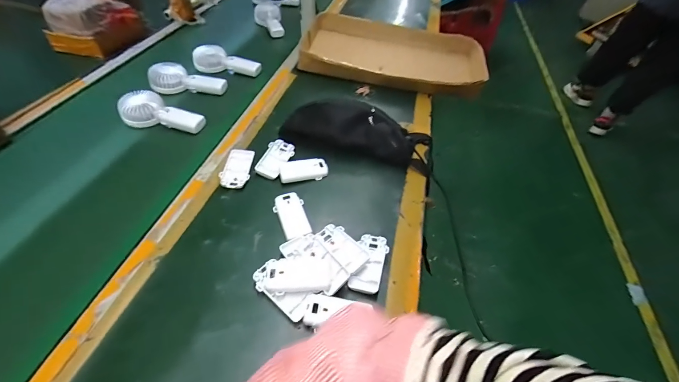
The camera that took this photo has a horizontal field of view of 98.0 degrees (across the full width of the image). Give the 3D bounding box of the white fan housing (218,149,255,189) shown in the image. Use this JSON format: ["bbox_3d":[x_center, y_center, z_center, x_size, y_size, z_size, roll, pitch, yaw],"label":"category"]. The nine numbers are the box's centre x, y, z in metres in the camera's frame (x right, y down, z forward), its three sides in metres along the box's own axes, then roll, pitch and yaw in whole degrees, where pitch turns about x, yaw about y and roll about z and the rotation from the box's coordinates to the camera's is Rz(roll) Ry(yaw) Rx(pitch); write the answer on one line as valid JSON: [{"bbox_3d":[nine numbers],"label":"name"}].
[{"bbox_3d":[-0.193,-0.046,0.560,0.048,0.013,0.097,2,49,-2],"label":"white fan housing"}]

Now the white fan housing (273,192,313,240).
[{"bbox_3d":[-0.082,0.040,0.504,0.050,0.018,0.088,-12,51,-13],"label":"white fan housing"}]

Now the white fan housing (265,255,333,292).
[{"bbox_3d":[-0.059,0.117,0.431,0.094,0.010,0.055,0,49,-3],"label":"white fan housing"}]

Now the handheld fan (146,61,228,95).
[{"bbox_3d":[-0.379,-0.278,0.748,0.186,0.053,0.071,7,47,-6],"label":"handheld fan"}]

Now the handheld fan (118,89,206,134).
[{"bbox_3d":[-0.386,-0.169,0.654,0.183,0.056,0.069,14,48,-5],"label":"handheld fan"}]

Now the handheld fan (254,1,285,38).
[{"bbox_3d":[-0.246,-0.607,1.041,0.088,0.051,0.182,-22,66,-15],"label":"handheld fan"}]

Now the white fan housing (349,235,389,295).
[{"bbox_3d":[0.047,0.111,0.456,0.047,0.014,0.098,12,50,7],"label":"white fan housing"}]

